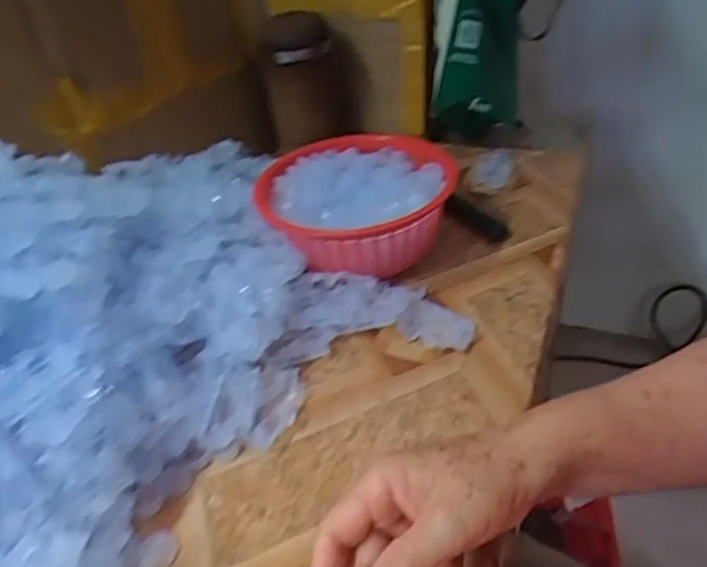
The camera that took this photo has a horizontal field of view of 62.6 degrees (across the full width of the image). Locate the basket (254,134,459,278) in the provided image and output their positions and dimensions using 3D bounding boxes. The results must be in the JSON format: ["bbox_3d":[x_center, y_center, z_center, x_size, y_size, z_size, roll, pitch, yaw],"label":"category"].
[{"bbox_3d":[0.001,-0.077,0.573,0.181,0.065,0.191,-4,38,4],"label":"basket"}]

